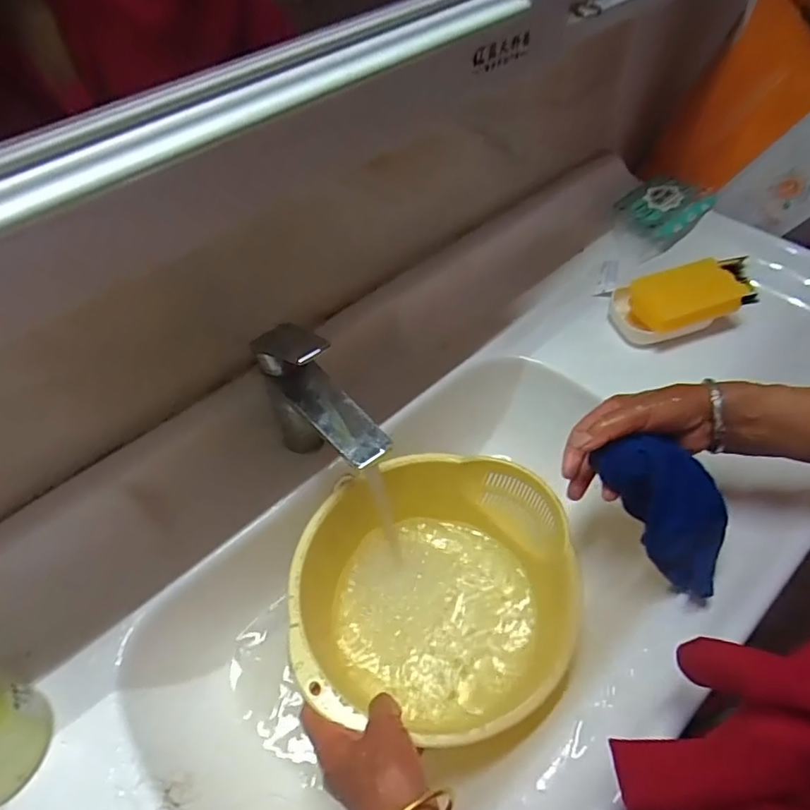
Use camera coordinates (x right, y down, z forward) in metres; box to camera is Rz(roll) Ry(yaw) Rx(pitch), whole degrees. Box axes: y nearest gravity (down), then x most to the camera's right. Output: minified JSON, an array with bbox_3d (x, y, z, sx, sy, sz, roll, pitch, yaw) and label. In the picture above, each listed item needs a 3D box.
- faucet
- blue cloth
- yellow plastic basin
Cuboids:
[{"bbox_3d":[-0.066,0.030,0.509,0.040,0.120,0.151,-36,58,-23],"label":"faucet"},{"bbox_3d":[0.208,0.087,0.448,0.055,0.091,0.111,-19,52,-11],"label":"blue cloth"},{"bbox_3d":[0.027,0.171,0.517,0.235,0.111,0.214,-2,51,2],"label":"yellow plastic basin"}]

